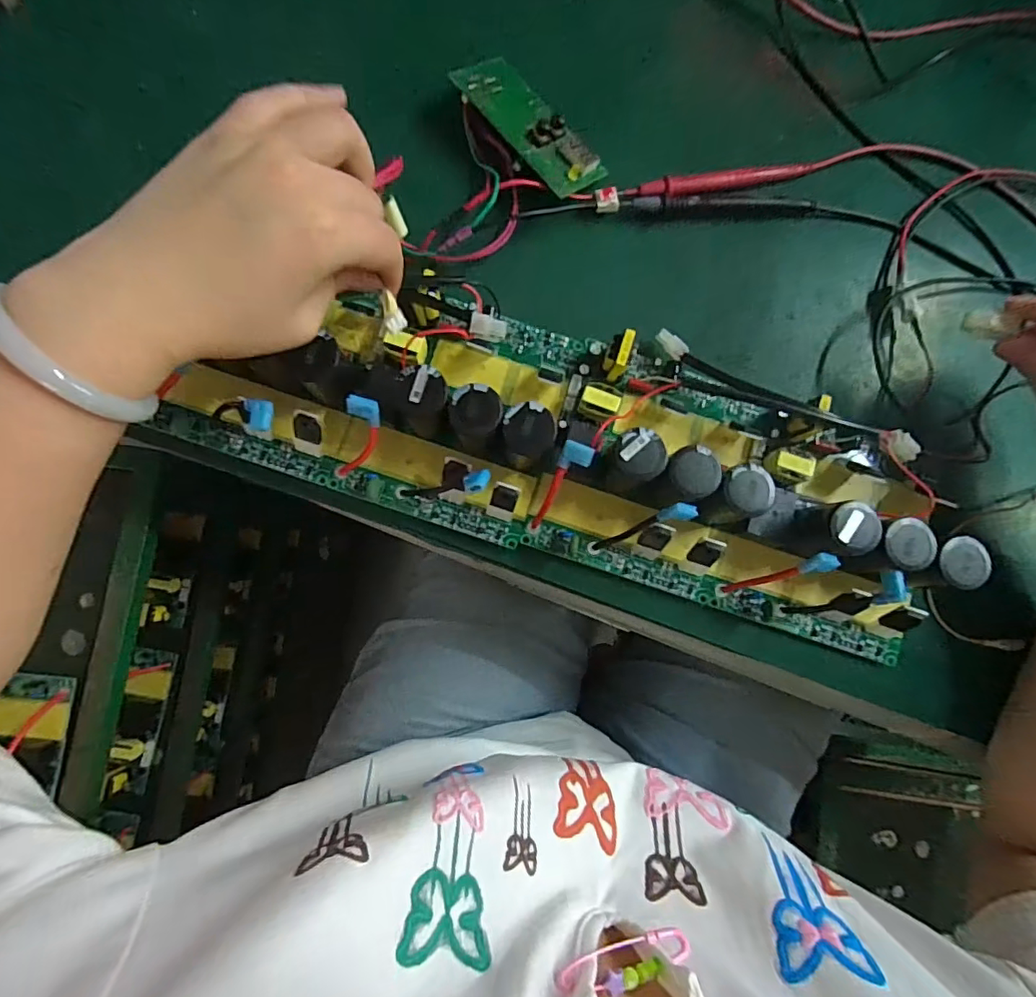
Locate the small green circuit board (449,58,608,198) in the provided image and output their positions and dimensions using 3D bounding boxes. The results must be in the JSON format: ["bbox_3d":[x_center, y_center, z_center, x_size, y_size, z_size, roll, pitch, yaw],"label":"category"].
[{"bbox_3d":[0.009,-0.242,0.350,0.049,0.015,0.109,-38,86,-20],"label":"small green circuit board"}]

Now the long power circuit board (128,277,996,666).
[{"bbox_3d":[0.038,-0.035,0.320,0.450,0.058,0.149,16,82,0],"label":"long power circuit board"}]

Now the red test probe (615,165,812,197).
[{"bbox_3d":[0.132,-0.211,0.363,0.130,0.009,0.018,-13,84,-5],"label":"red test probe"}]

